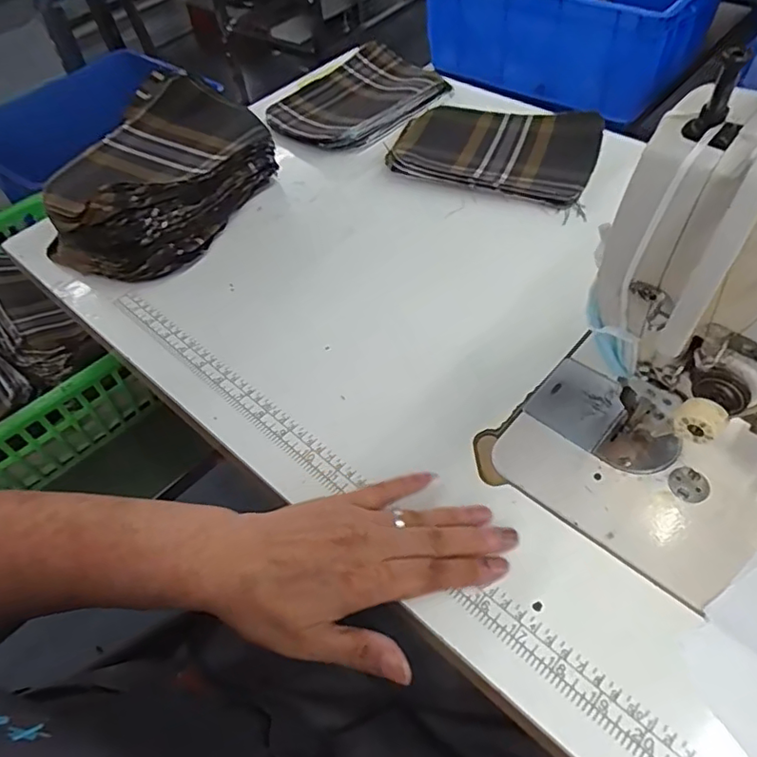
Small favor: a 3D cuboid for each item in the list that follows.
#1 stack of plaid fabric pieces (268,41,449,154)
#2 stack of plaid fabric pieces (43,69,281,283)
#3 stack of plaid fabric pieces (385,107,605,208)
[{"bbox_3d":[-0.023,-0.341,0.680,0.144,0.020,0.197,32,62,25],"label":"stack of plaid fabric pieces"},{"bbox_3d":[-0.205,-0.193,0.548,0.144,0.089,0.217,20,57,19],"label":"stack of plaid fabric pieces"},{"bbox_3d":[0.123,-0.246,0.602,0.204,0.014,0.141,14,55,15],"label":"stack of plaid fabric pieces"}]

